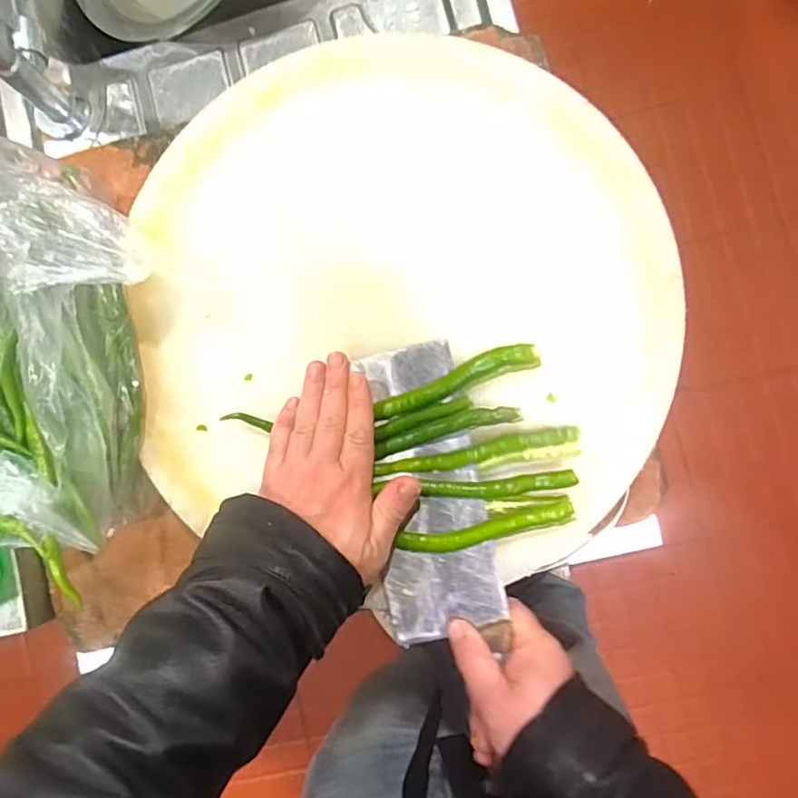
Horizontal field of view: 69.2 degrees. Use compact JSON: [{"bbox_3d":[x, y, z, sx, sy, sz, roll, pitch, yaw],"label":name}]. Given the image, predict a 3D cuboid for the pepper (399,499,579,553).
[{"bbox_3d":[0.059,0.089,0.392,0.118,0.012,0.017,-13,86,5],"label":"pepper"}]

